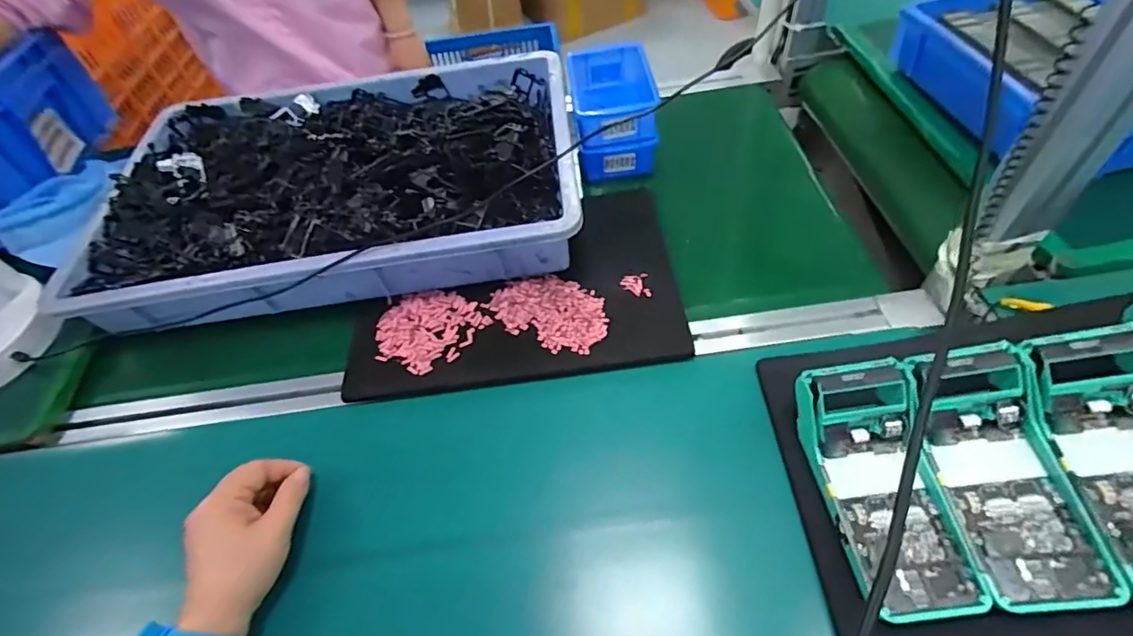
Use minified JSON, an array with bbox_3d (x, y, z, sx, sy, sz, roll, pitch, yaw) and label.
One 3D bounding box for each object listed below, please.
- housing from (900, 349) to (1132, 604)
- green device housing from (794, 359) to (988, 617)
[{"bbox_3d":[0.307,0.105,0.371,0.077,0.059,0.171,-10,52,-1],"label":"housing"},{"bbox_3d":[0.232,0.122,0.397,0.082,0.050,0.174,-11,69,-3],"label":"green device housing"}]

